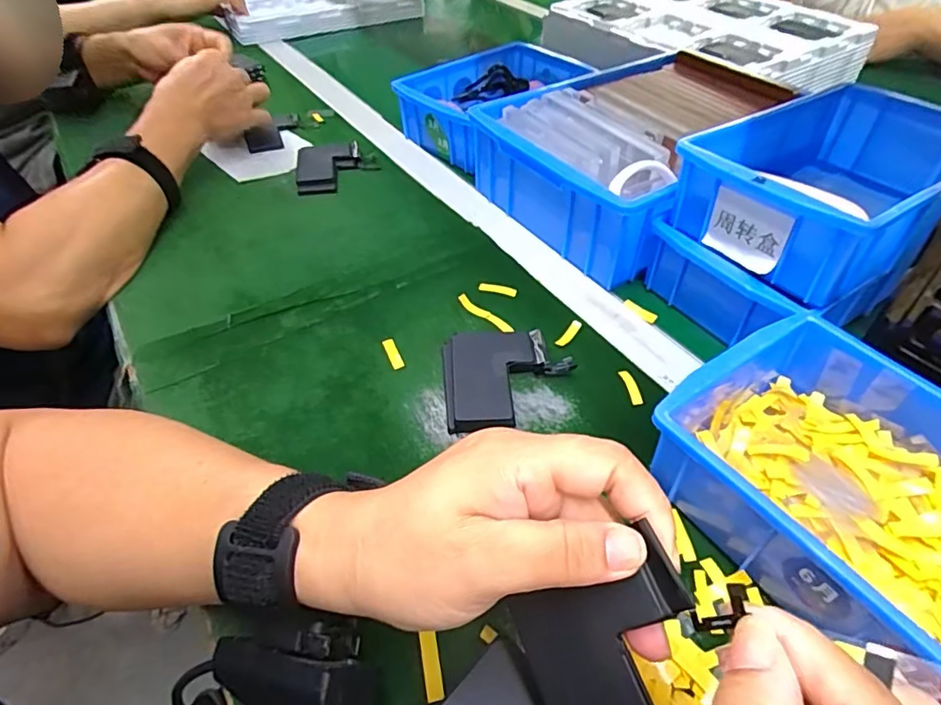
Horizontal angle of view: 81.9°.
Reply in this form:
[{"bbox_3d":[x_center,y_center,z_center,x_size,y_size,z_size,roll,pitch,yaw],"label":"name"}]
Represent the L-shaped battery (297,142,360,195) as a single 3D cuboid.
[{"bbox_3d":[-0.149,-0.195,0.568,0.063,0.018,0.083,-8,47,-7],"label":"L-shaped battery"}]

